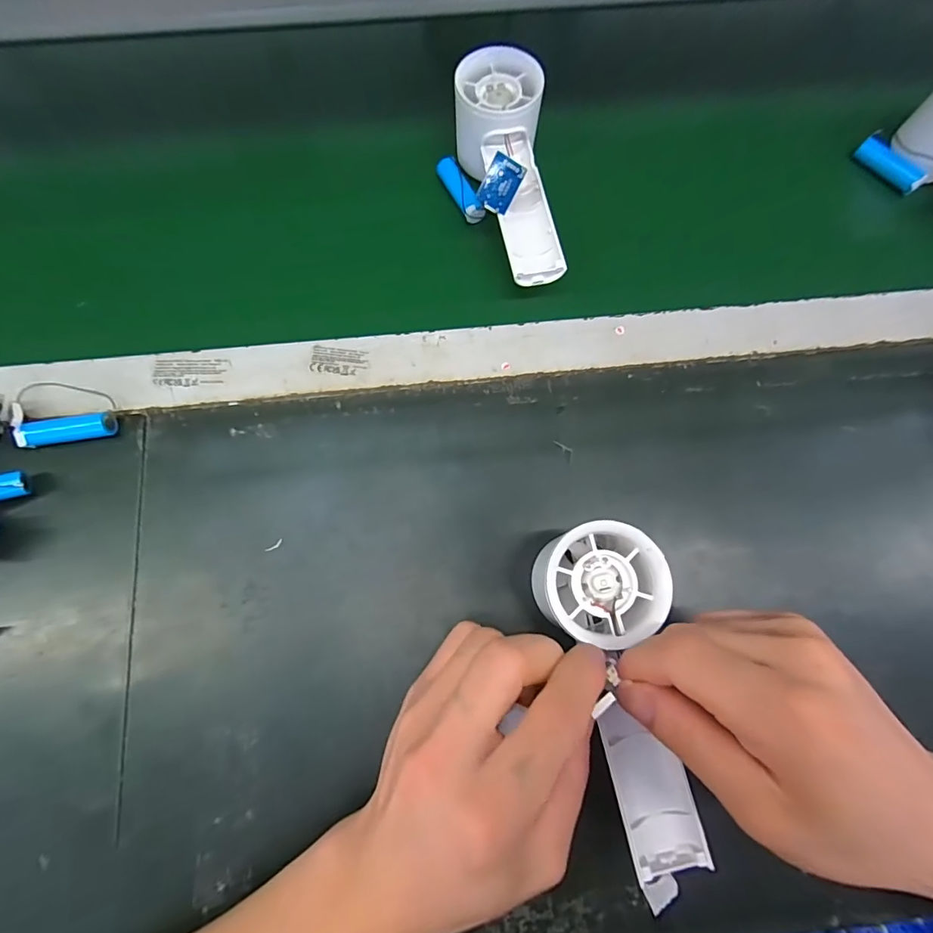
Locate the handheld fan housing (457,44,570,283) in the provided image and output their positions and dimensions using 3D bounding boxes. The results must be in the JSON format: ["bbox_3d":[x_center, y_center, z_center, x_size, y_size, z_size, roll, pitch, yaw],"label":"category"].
[{"bbox_3d":[0.026,-0.193,0.306,0.056,0.050,0.153,-6,78,1],"label":"handheld fan housing"}]

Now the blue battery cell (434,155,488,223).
[{"bbox_3d":[-0.005,-0.197,0.329,0.014,0.012,0.055,-27,79,-4],"label":"blue battery cell"}]

